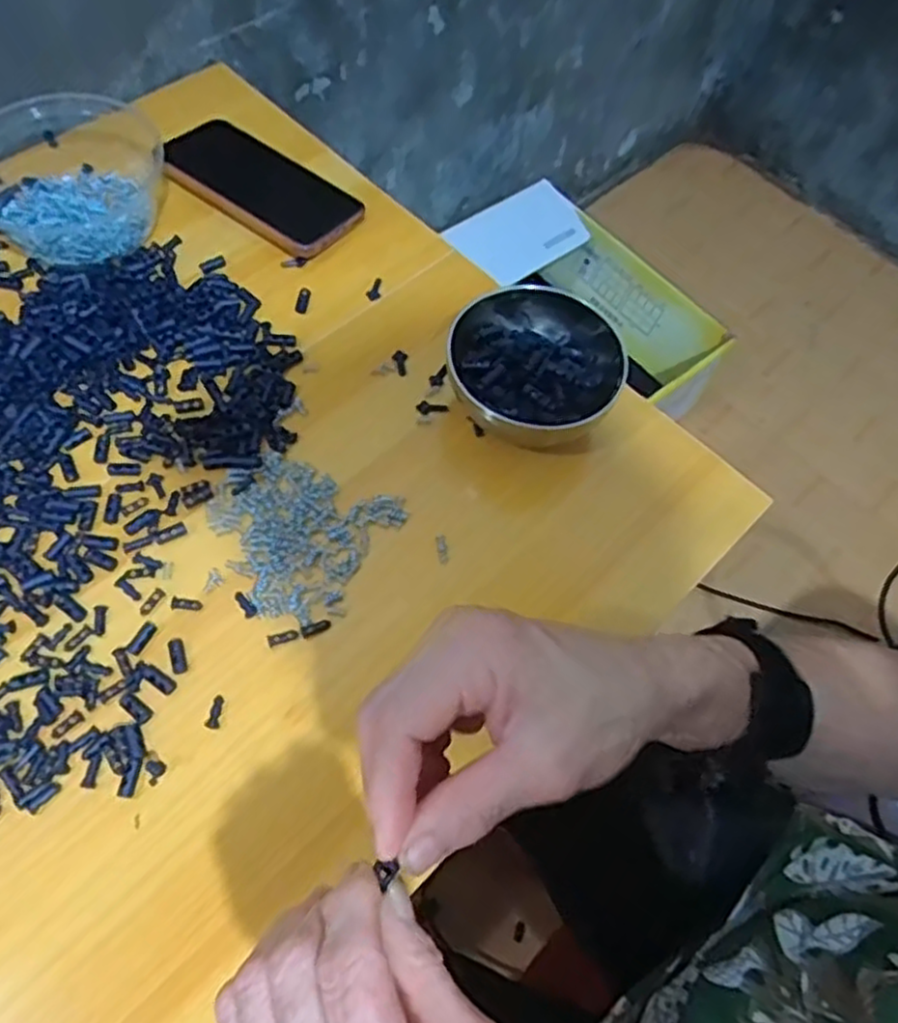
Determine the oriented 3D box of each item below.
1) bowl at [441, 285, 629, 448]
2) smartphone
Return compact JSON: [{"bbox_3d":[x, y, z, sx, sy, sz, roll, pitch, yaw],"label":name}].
[{"bbox_3d":[0.052,-0.091,0.478,0.115,0.051,0.110,2,63,-3],"label":"bowl"},{"bbox_3d":[-0.145,-0.253,0.563,0.154,0.016,0.073,33,66,12],"label":"smartphone"}]

